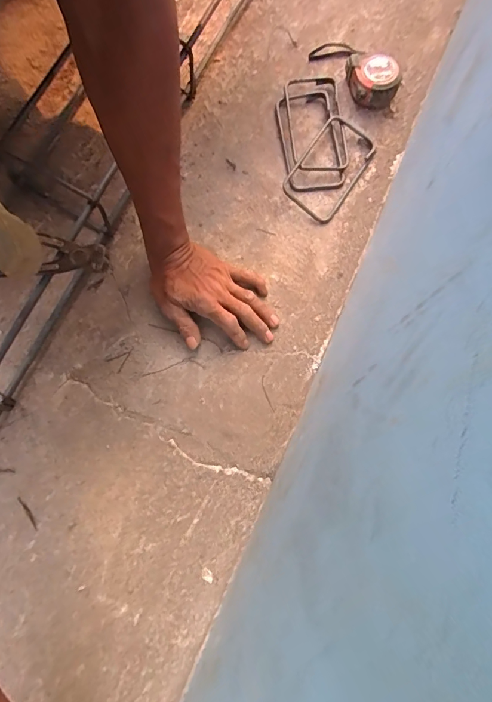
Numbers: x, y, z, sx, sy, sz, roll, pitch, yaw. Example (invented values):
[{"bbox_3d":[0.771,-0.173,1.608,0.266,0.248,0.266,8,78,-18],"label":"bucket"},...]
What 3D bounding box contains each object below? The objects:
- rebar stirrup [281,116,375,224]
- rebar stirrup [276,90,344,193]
[{"bbox_3d":[0.116,-0.255,0.532,0.086,0.014,0.157,33,79,5],"label":"rebar stirrup"},{"bbox_3d":[0.090,-0.299,0.541,0.078,0.011,0.157,-8,78,-3],"label":"rebar stirrup"}]

